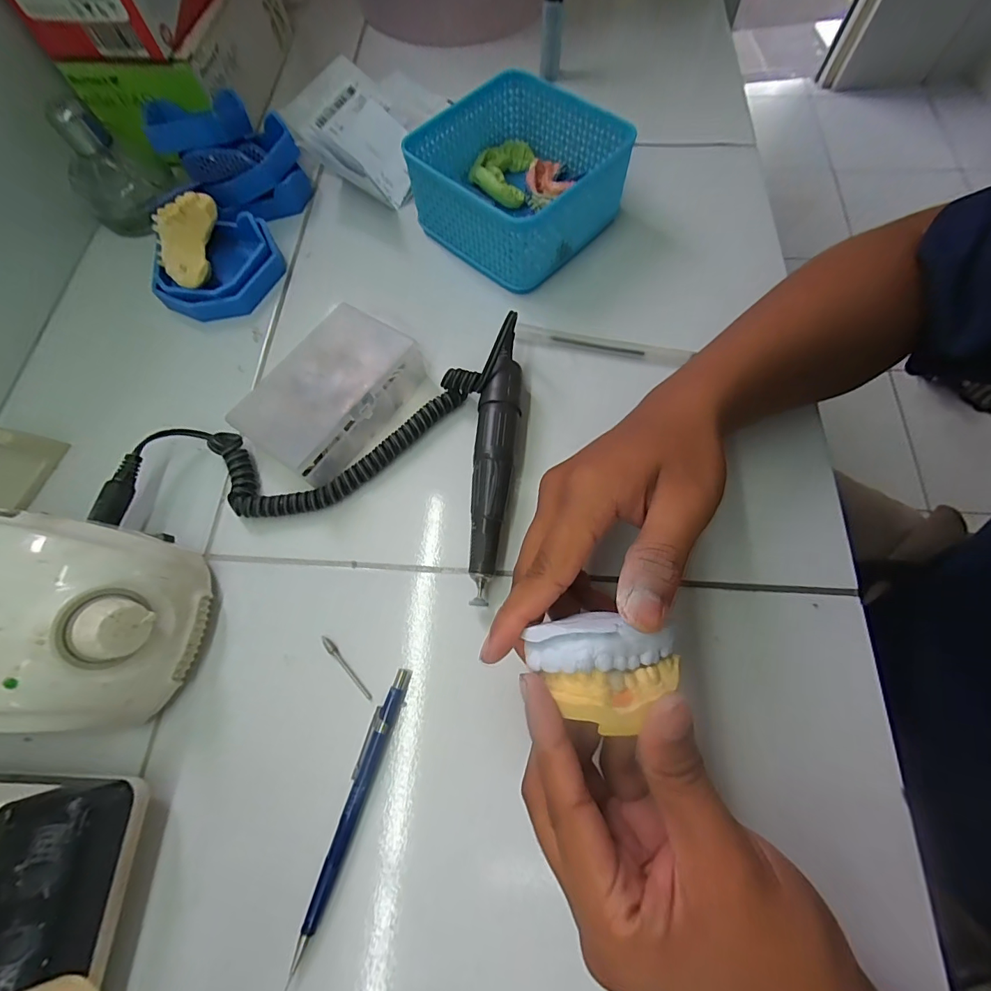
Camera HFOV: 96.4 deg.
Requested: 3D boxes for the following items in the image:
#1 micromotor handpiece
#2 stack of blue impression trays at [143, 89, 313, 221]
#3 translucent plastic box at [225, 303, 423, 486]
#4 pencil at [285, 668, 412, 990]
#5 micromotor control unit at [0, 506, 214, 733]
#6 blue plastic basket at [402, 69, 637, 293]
[{"bbox_3d":[0.000,-0.027,0.287,0.026,0.032,0.188,6,69,5],"label":"micromotor handpiece"},{"bbox_3d":[-0.220,-0.286,0.368,0.098,0.057,0.097,-29,70,-8],"label":"stack of blue impression trays"},{"bbox_3d":[-0.110,-0.069,0.300,0.071,0.038,0.113,32,74,14],"label":"translucent plastic box"},{"bbox_3d":[-0.073,0.159,0.228,0.013,0.007,0.134,16,71,9],"label":"pencil"},{"bbox_3d":[-0.237,0.065,0.232,0.135,0.083,0.103,7,69,6],"label":"micromotor control unit"},{"bbox_3d":[0.017,-0.246,0.351,0.128,0.066,0.129,41,76,16],"label":"blue plastic basket"}]

